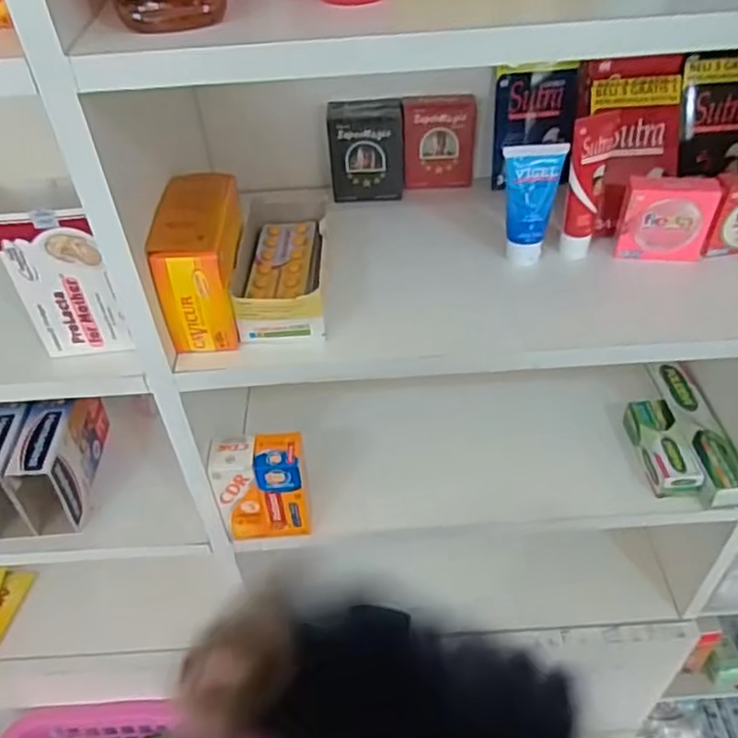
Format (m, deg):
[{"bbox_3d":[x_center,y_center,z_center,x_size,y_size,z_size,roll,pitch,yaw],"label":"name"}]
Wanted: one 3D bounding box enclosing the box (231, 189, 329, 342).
[{"bbox_3d":[-0.067,-0.087,0.532,0.071,0.046,0.147,-3,43,1],"label":"box"}]

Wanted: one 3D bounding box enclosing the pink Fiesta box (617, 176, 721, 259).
[{"bbox_3d":[0.234,-0.118,0.532,0.067,0.067,0.018,3,41,10],"label":"pink Fiesta box"}]

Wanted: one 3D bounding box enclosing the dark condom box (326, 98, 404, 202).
[{"bbox_3d":[-0.002,-0.202,0.622,0.066,0.083,0.040,-1,43,3],"label":"dark condom box"}]

